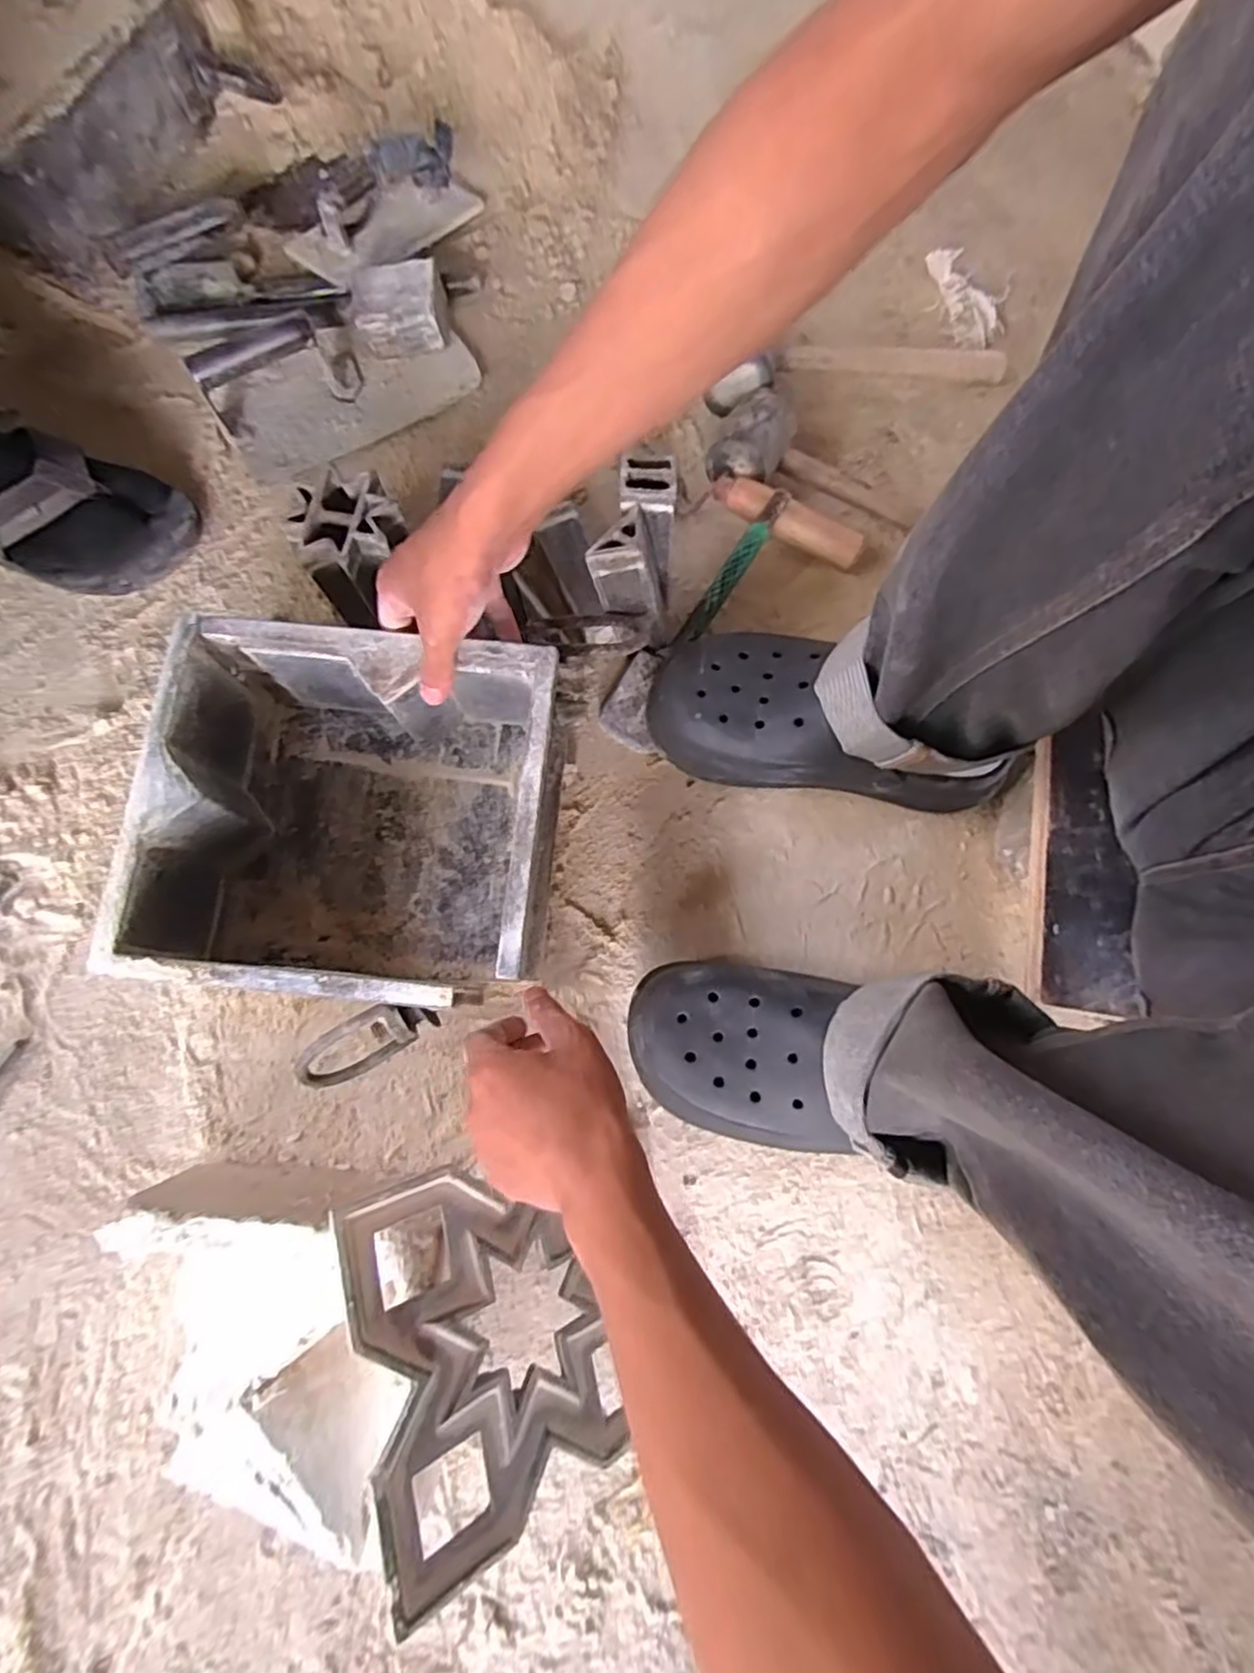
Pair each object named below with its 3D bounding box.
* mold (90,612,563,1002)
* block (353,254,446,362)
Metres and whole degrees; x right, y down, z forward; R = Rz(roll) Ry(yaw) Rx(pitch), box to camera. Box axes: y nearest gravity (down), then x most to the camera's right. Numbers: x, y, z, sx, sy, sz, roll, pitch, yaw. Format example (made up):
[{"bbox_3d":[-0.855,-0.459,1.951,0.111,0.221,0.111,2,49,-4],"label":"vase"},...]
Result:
[{"bbox_3d":[-0.179,-0.010,0.491,0.243,0.122,0.226,6,79,1],"label":"mold"},{"bbox_3d":[-0.206,-0.477,0.636,0.082,0.046,0.062,-9,79,-2],"label":"block"}]

